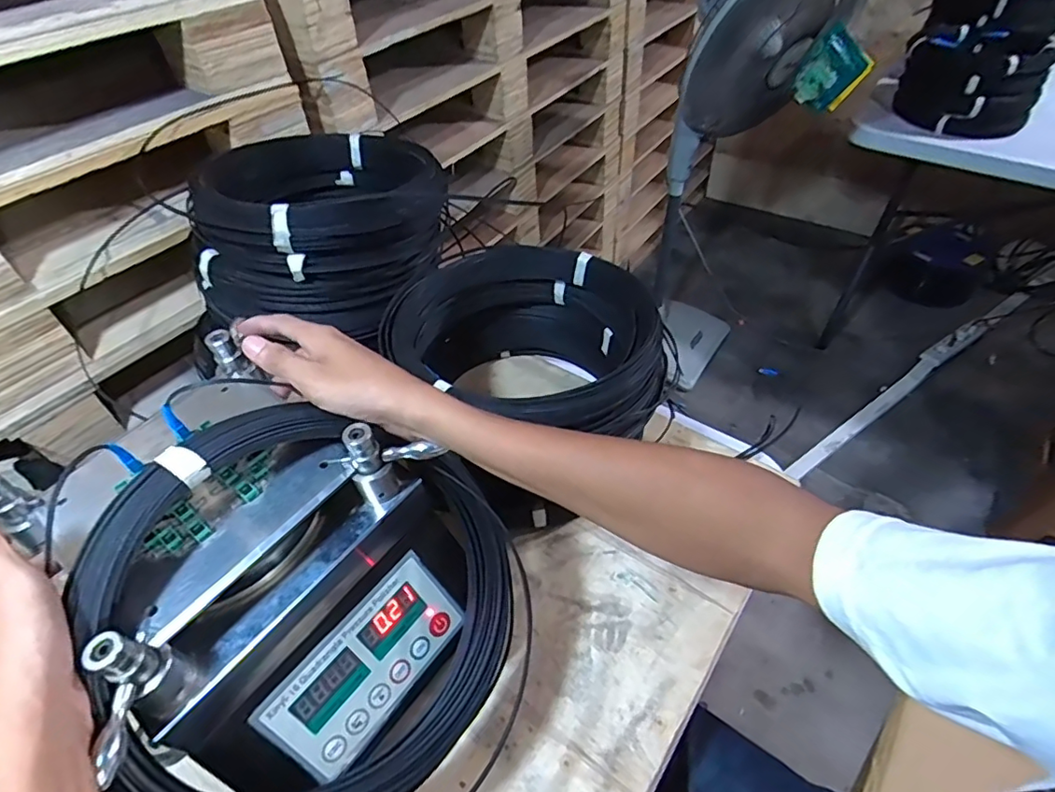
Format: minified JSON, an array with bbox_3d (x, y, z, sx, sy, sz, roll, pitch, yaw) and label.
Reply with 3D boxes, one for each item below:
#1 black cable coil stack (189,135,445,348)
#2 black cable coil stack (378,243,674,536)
[{"bbox_3d":[-0.265,-0.250,0.713,0.308,0.130,0.304,-8,49,-3],"label":"black cable coil stack"},{"bbox_3d":[-0.003,-0.019,0.660,0.298,0.199,0.294,-1,49,4],"label":"black cable coil stack"}]

